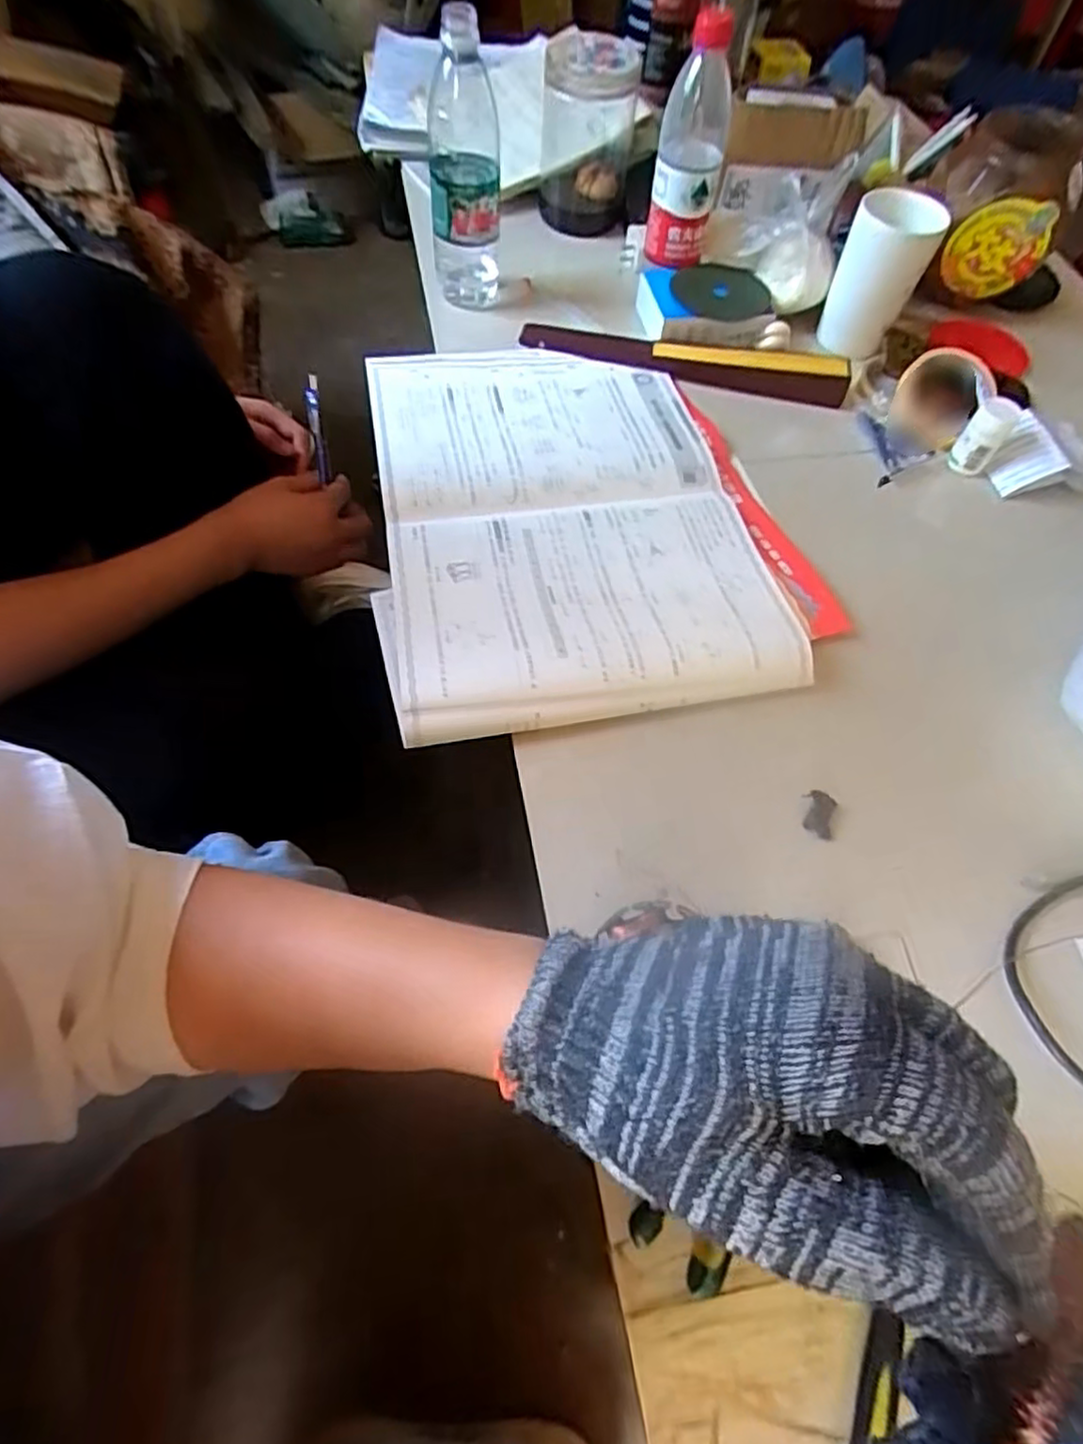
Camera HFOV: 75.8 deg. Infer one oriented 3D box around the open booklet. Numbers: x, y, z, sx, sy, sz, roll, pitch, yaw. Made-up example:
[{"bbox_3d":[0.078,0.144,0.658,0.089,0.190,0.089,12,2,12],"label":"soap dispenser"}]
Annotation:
[{"bbox_3d":[0.012,-0.183,0.575,0.294,0.025,0.414,-9,62,-8],"label":"open booklet"}]

